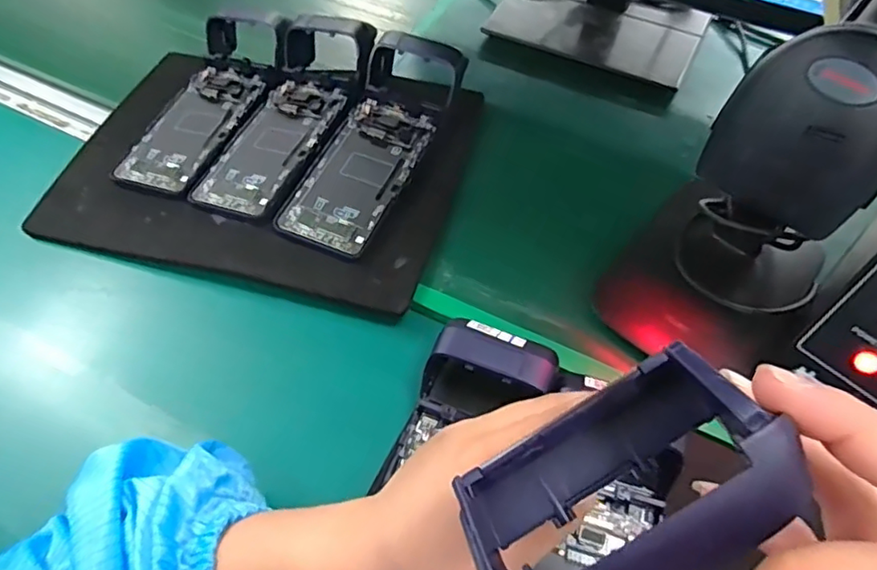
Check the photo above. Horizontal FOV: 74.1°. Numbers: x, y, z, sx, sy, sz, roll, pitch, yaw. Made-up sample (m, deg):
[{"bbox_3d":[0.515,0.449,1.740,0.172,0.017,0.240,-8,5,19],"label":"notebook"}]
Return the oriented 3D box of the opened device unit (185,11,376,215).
[{"bbox_3d":[-0.134,-0.160,0.511,0.092,0.047,0.226,22,60,14],"label":"opened device unit"}]

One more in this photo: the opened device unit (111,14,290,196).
[{"bbox_3d":[-0.213,-0.180,0.543,0.095,0.045,0.224,18,59,12],"label":"opened device unit"}]

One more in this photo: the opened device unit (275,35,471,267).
[{"bbox_3d":[-0.051,-0.126,0.489,0.089,0.046,0.225,17,59,11],"label":"opened device unit"}]

